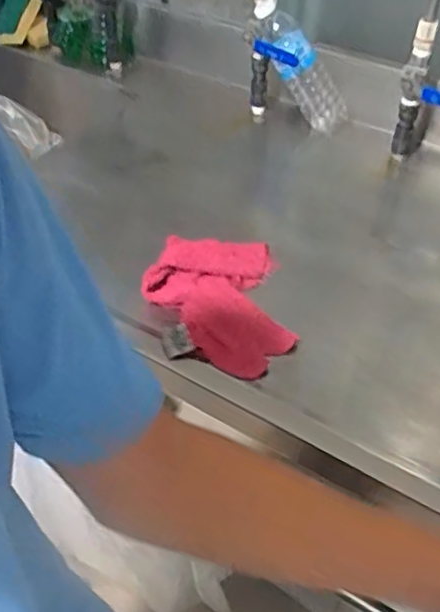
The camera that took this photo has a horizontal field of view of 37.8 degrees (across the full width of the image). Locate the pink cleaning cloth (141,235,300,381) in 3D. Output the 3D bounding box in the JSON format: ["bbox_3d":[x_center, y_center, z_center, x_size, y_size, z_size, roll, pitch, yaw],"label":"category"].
[{"bbox_3d":[-0.003,-0.007,0.732,0.154,0.026,0.208,-5,44,-7],"label":"pink cleaning cloth"}]

